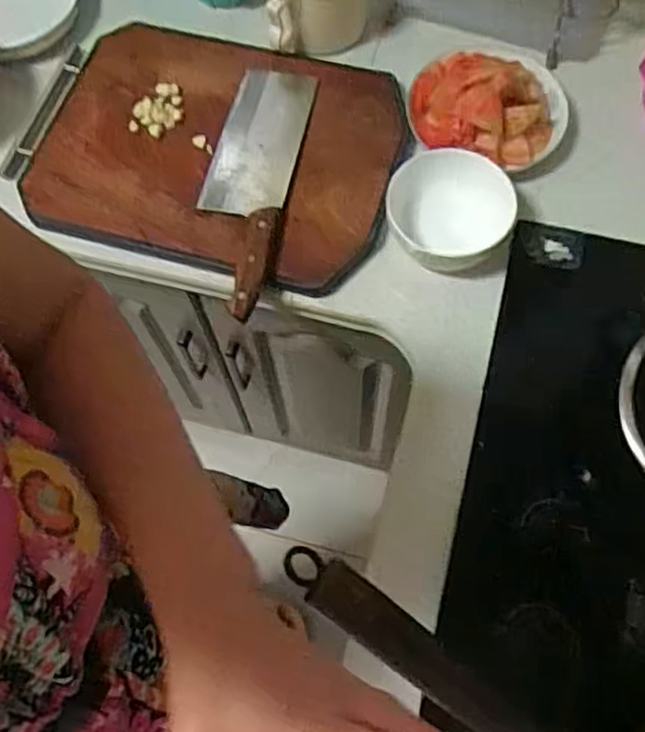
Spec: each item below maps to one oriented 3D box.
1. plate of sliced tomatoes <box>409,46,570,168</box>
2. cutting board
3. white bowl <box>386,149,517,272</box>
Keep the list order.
[{"bbox_3d":[0.183,-0.289,0.779,0.170,0.060,0.149,6,68,4],"label":"plate of sliced tomatoes"},{"bbox_3d":[-0.117,-0.239,0.784,0.395,0.040,0.279,16,69,8],"label":"cutting board"},{"bbox_3d":[0.127,-0.160,0.712,0.117,0.076,0.112,-1,68,1],"label":"white bowl"}]

